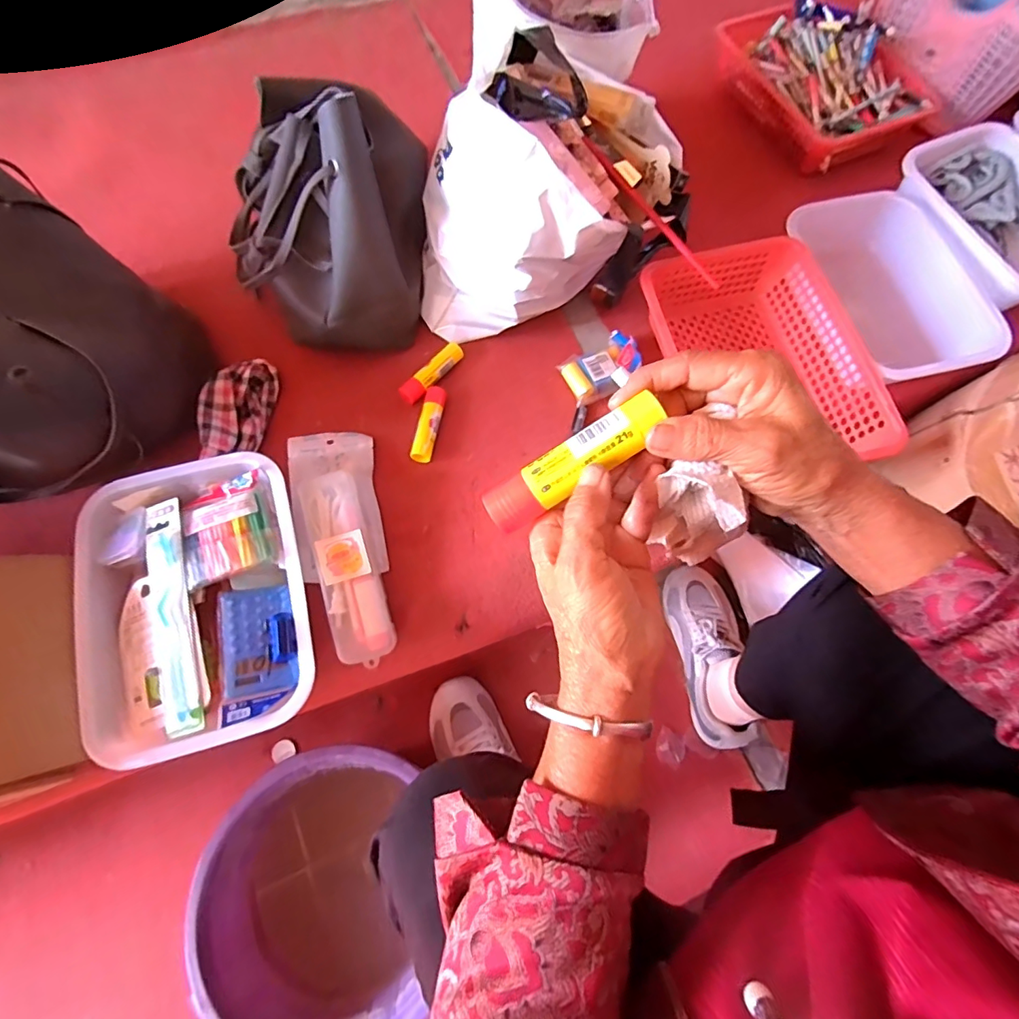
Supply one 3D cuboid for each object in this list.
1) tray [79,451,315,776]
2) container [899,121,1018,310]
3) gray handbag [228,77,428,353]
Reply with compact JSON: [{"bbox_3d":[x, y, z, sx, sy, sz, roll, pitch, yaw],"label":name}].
[{"bbox_3d":[-0.323,0.090,0.504,0.216,0.044,0.287,-15,71,-7],"label":"tray"},{"bbox_3d":[0.708,-0.419,0.722,0.250,0.084,0.284,-22,72,-9],"label":"container"},{"bbox_3d":[-0.234,-0.335,0.596,0.175,0.230,0.255,-42,76,-15],"label":"gray handbag"}]

